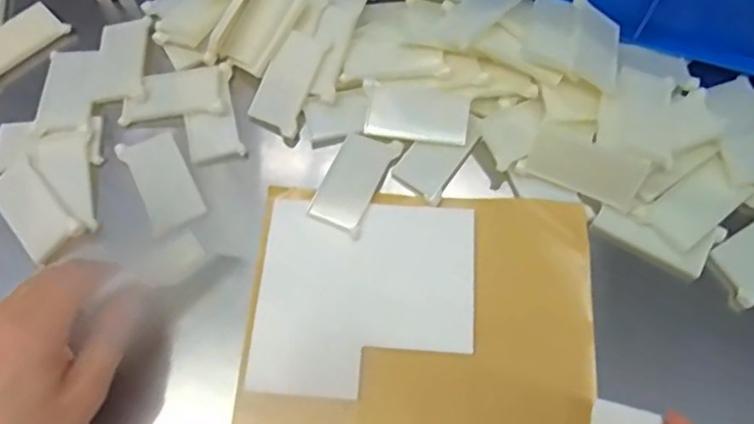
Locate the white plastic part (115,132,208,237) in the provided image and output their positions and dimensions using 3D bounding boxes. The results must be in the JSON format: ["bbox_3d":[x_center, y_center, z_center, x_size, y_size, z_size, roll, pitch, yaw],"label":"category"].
[{"bbox_3d":[-0.146,-0.023,0.396,0.038,0.007,0.069,-28,70,-11],"label":"white plastic part"}]

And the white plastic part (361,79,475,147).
[{"bbox_3d":[0.027,-0.069,0.407,0.071,0.008,0.038,8,86,5],"label":"white plastic part"}]

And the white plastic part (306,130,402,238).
[{"bbox_3d":[-0.015,-0.022,0.393,0.037,0.004,0.073,22,69,9],"label":"white plastic part"}]

